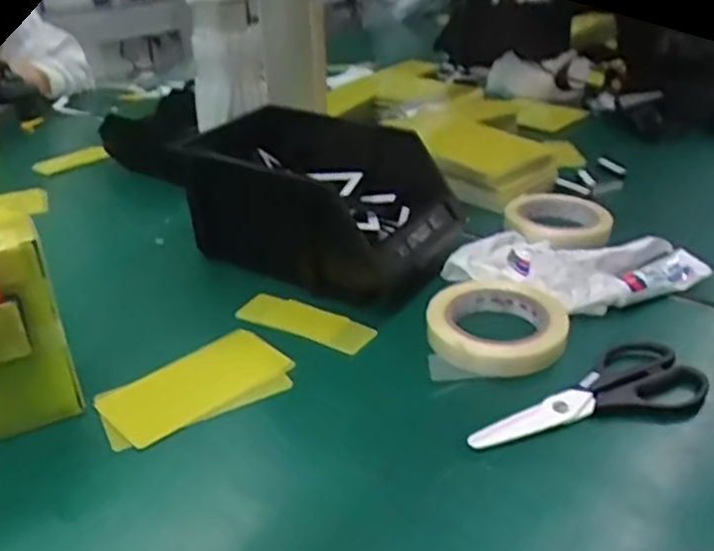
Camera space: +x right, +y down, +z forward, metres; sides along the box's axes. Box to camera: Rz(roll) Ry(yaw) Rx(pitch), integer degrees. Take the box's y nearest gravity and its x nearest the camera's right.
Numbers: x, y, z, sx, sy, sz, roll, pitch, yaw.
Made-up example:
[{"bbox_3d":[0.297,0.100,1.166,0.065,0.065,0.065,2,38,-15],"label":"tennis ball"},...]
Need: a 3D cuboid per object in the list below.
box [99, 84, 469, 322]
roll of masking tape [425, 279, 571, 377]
[{"bbox_3d":[-0.034,-0.070,0.667,0.230,0.121,0.171,22,40,29],"label":"box"},{"bbox_3d":[0.113,0.040,0.566,0.108,0.027,0.103,0,30,0],"label":"roll of masking tape"}]

